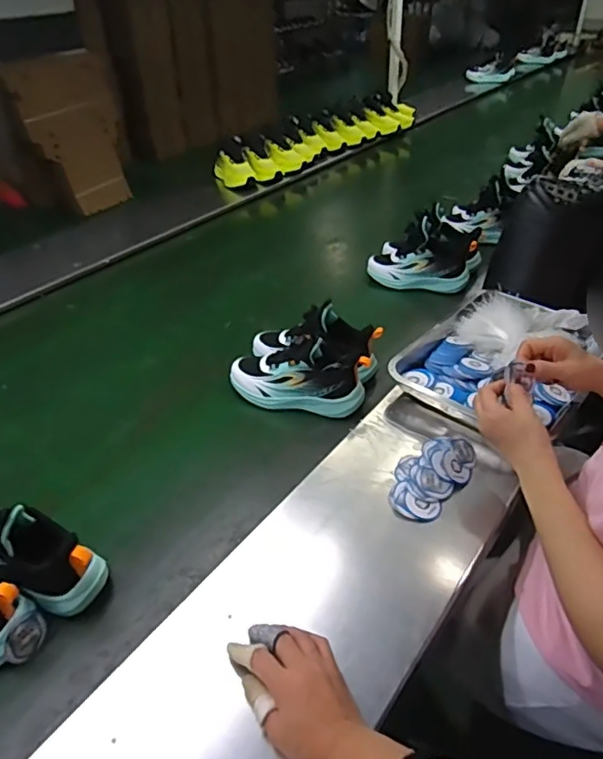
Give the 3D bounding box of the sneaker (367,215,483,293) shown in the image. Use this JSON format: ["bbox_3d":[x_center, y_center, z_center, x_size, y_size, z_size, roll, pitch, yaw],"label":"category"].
[{"bbox_3d":[0.253,-0.252,1.142,0.221,0.119,0.094,-2,39,2],"label":"sneaker"}]

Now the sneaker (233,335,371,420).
[{"bbox_3d":[-0.008,-0.009,0.863,0.214,0.099,0.089,11,47,14],"label":"sneaker"}]

